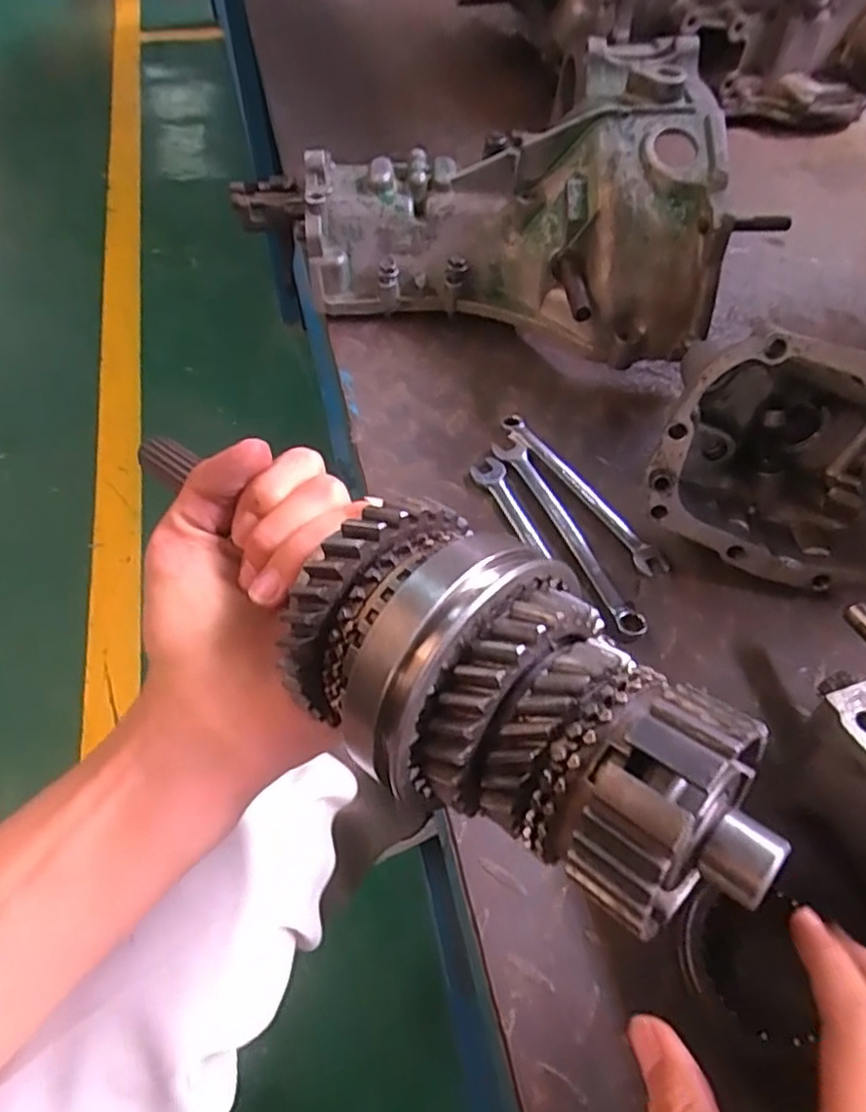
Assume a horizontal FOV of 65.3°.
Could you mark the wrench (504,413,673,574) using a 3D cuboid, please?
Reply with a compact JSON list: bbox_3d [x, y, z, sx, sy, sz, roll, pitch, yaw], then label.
[{"bbox_3d":[0.100,-0.045,0.454,0.016,0.010,0.150,-29,60,-20],"label":"wrench"}]

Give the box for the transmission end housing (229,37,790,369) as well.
[{"bbox_3d":[0.034,-0.259,0.518,0.345,0.152,0.246,-10,56,-8],"label":"transmission end housing"}]

